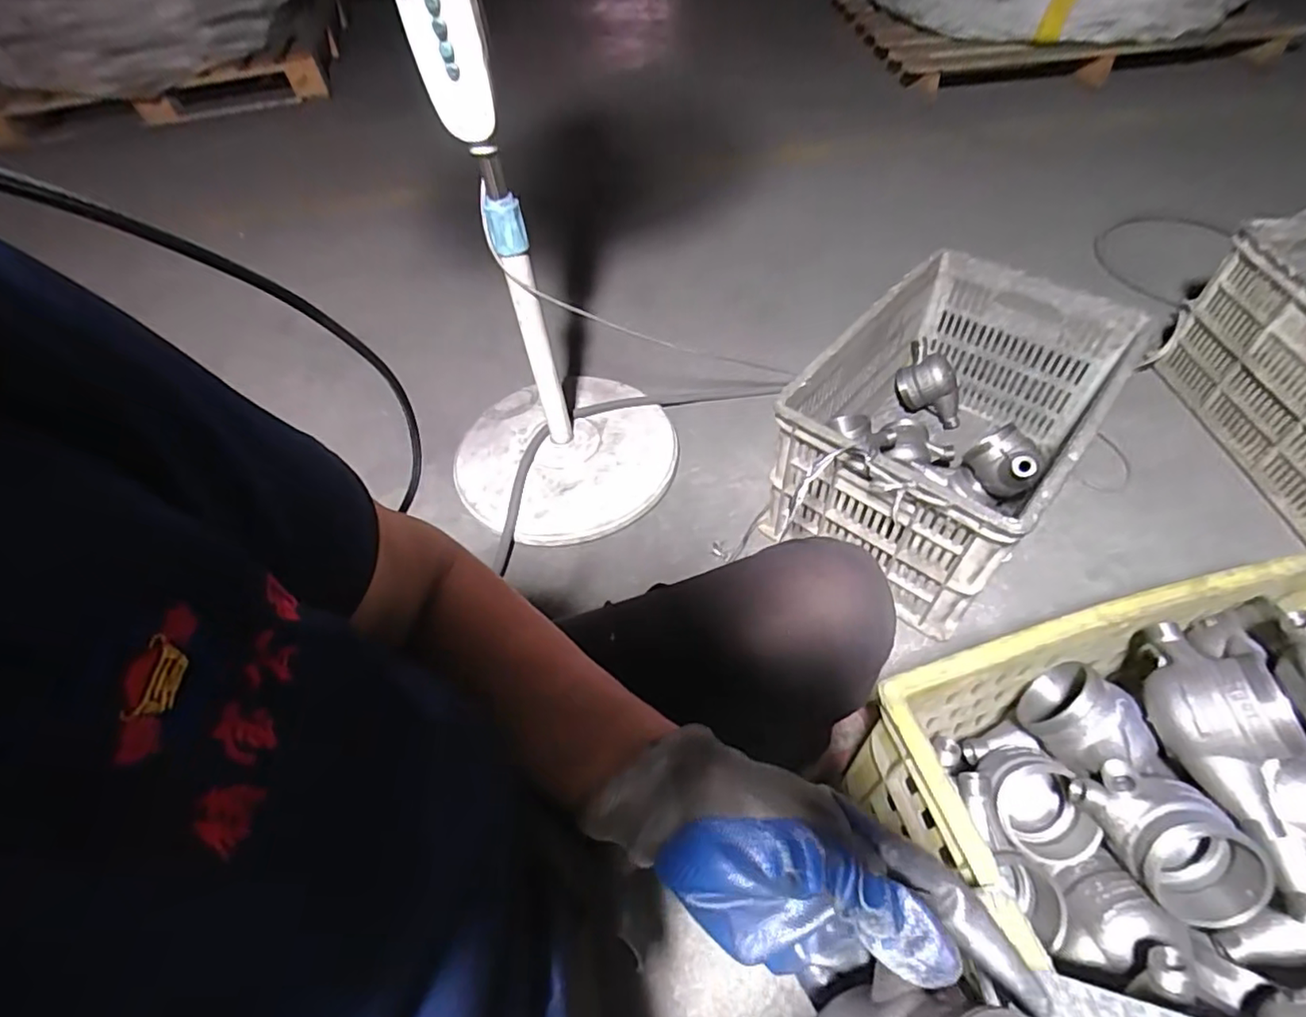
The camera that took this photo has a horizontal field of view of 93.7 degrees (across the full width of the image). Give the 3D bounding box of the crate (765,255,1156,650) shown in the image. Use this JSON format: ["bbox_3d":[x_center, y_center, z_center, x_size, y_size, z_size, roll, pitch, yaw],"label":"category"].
[{"bbox_3d":[0.408,-0.099,0.878,0.307,0.267,0.467,33,62,26],"label":"crate"}]

